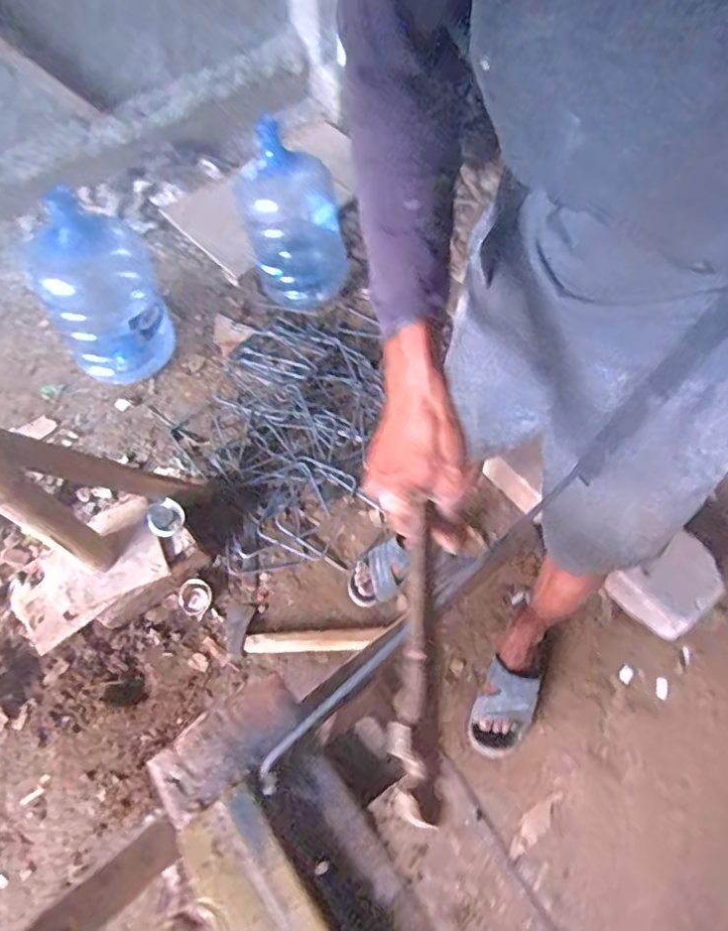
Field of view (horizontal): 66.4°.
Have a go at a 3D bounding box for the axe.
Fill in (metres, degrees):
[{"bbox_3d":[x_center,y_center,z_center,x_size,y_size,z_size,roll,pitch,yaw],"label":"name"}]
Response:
[{"bbox_3d":[-0.131,0.350,1.208,0.349,0.043,0.111,-1,61,0],"label":"axe"}]

